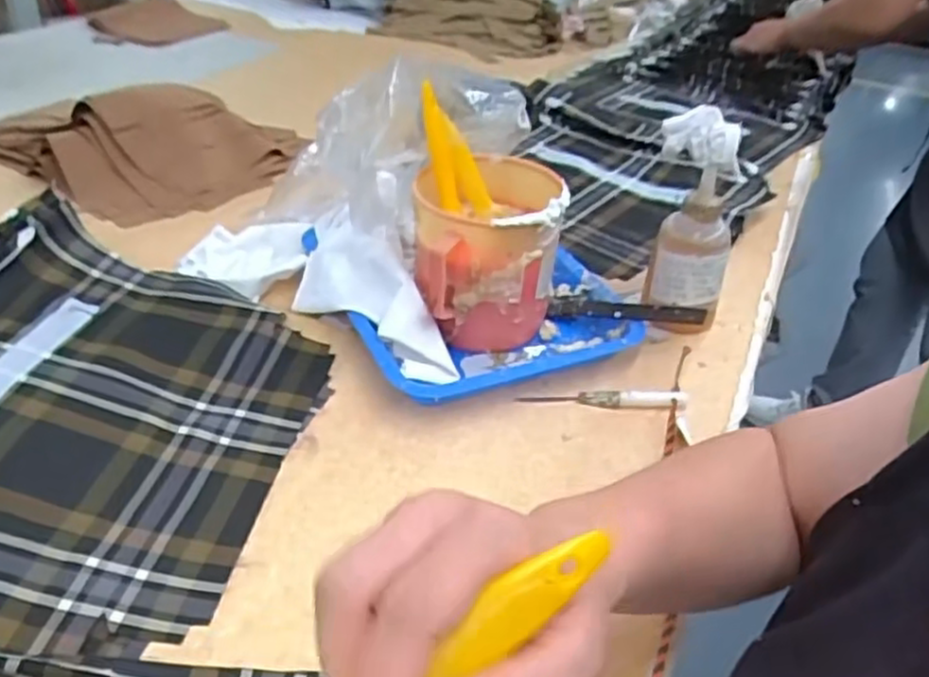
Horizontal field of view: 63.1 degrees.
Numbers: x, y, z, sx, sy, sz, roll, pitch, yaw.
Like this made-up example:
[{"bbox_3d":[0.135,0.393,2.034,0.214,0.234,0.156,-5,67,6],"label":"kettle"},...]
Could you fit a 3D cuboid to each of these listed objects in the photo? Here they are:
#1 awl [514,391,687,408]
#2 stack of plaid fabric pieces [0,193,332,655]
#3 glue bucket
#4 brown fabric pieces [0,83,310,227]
[{"bbox_3d":[0.104,0.044,0.570,0.125,0.011,0.015,4,35,-3],"label":"awl"},{"bbox_3d":[-0.311,0.037,0.494,0.397,0.058,0.371,7,35,1],"label":"stack of plaid fabric pieces"},{"bbox_3d":[0.016,-0.067,0.609,0.111,0.120,0.132,3,35,-5],"label":"glue bucket"},{"bbox_3d":[-0.372,-0.223,0.834,0.370,0.069,0.227,-3,36,-13],"label":"brown fabric pieces"}]

